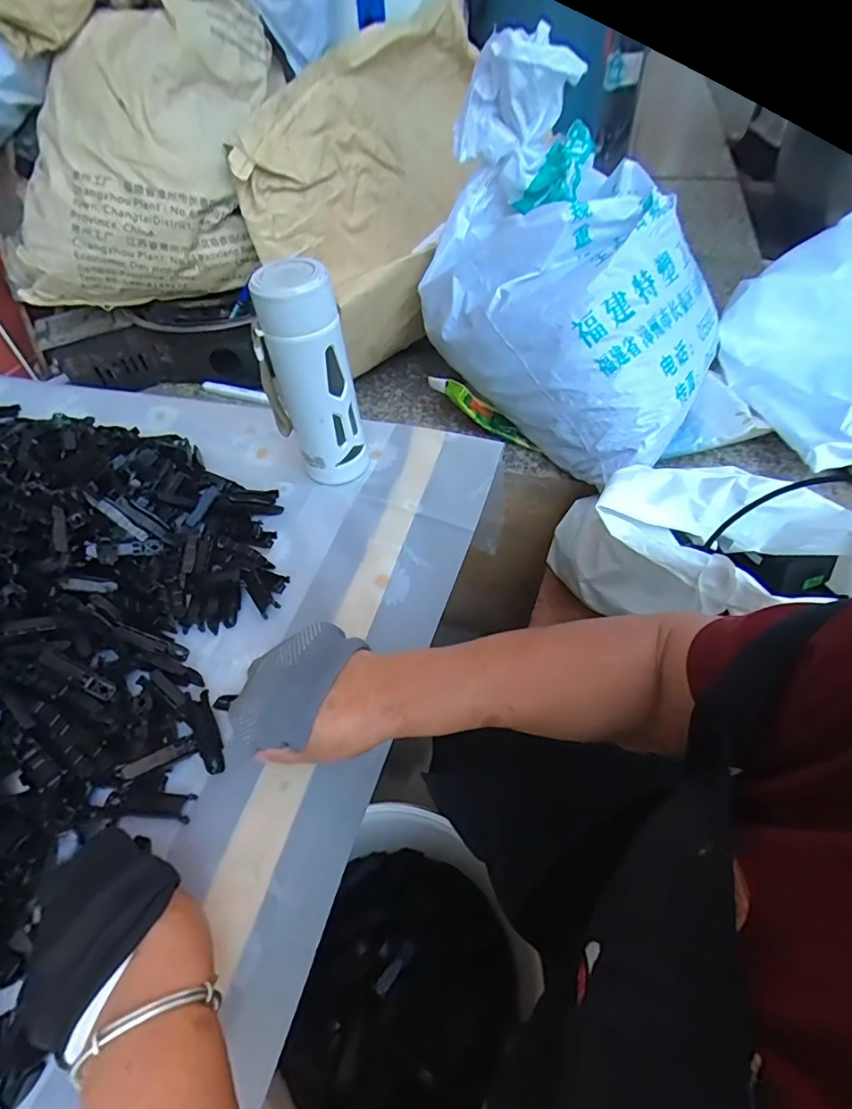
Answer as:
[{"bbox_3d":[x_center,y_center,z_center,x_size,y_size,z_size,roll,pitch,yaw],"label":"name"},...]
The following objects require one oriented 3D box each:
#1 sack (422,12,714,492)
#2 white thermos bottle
[{"bbox_3d":[0.190,-0.353,0.643,0.251,0.337,0.380,-35,55,-25],"label":"sack"},{"bbox_3d":[-0.109,-0.167,0.512,0.071,0.209,0.066,24,54,22],"label":"white thermos bottle"}]

